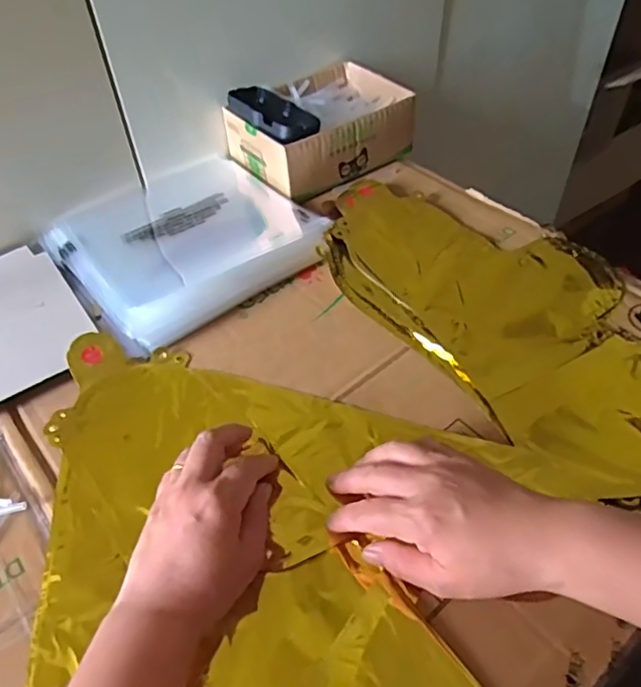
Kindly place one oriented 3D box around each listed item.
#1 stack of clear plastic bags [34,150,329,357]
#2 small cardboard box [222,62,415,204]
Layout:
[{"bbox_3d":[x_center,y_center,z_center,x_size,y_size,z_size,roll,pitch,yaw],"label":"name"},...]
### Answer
[{"bbox_3d":[-0.135,-0.108,0.591,0.236,0.031,0.220,-31,54,-22],"label":"stack of clear plastic bags"},{"bbox_3d":[0.002,-0.254,0.681,0.190,0.079,0.133,-33,55,-23],"label":"small cardboard box"}]

